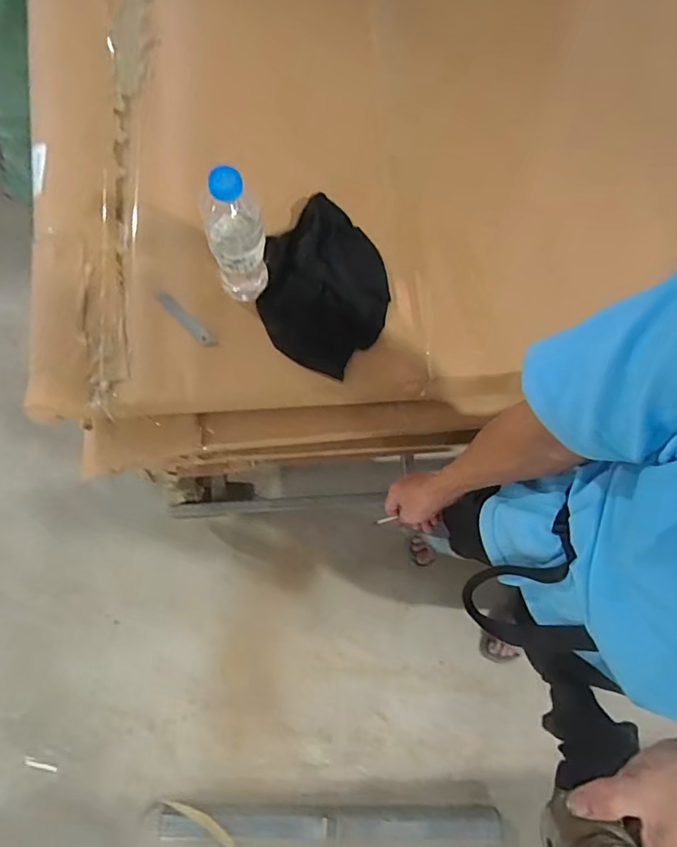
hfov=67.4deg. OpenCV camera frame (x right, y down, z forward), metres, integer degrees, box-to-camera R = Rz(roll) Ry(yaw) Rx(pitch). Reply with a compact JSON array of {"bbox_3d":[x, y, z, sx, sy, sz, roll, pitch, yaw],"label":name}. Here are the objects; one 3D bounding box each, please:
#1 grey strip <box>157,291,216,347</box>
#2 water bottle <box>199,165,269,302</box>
[{"bbox_3d":[-0.202,-0.137,0.673,0.105,0.004,0.018,43,100,9],"label":"grey strip"},{"bbox_3d":[-0.121,-0.211,0.582,0.073,0.215,0.073,-19,80,-3],"label":"water bottle"}]

